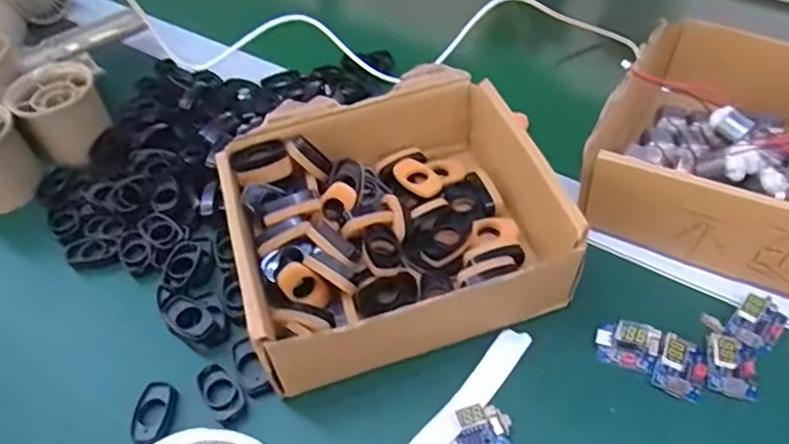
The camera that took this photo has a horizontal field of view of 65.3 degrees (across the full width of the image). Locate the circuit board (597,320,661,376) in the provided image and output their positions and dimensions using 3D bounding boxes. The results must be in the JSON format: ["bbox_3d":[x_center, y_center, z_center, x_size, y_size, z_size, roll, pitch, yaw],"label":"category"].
[{"bbox_3d":[0.116,0.061,0.306,0.030,0.014,0.019,16,53,19],"label":"circuit board"}]

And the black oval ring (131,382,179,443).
[{"bbox_3d":[-0.119,0.095,0.305,0.019,0.008,0.031,-2,50,5],"label":"black oval ring"}]

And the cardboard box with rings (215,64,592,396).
[{"bbox_3d":[0.004,-0.008,0.339,0.178,0.050,0.152,-18,50,-8],"label":"cardboard box with rings"}]

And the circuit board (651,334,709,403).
[{"bbox_3d":[0.140,0.068,0.297,0.022,0.013,0.029,21,55,22],"label":"circuit board"}]

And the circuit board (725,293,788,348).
[{"bbox_3d":[0.183,0.049,0.308,0.021,0.011,0.030,33,60,29],"label":"circuit board"}]

